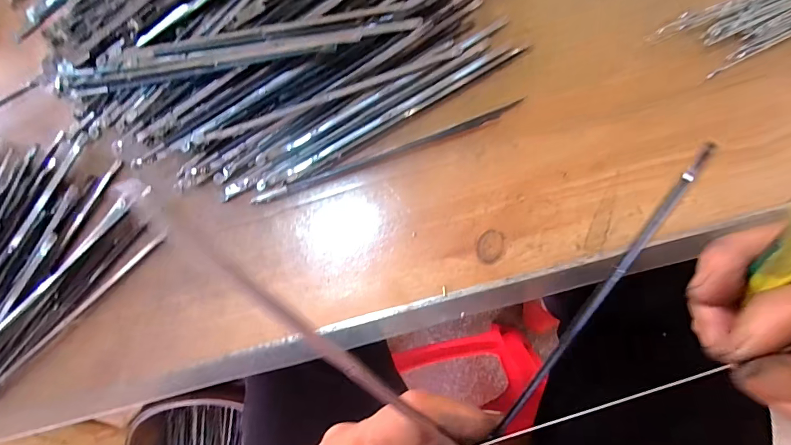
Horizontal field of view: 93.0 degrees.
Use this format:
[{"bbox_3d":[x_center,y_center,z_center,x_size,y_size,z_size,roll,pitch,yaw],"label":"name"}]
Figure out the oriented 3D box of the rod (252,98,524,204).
[{"bbox_3d":[-0.006,-0.045,0.245,0.181,0.005,0.006,-20,82,4],"label":"rod"}]

